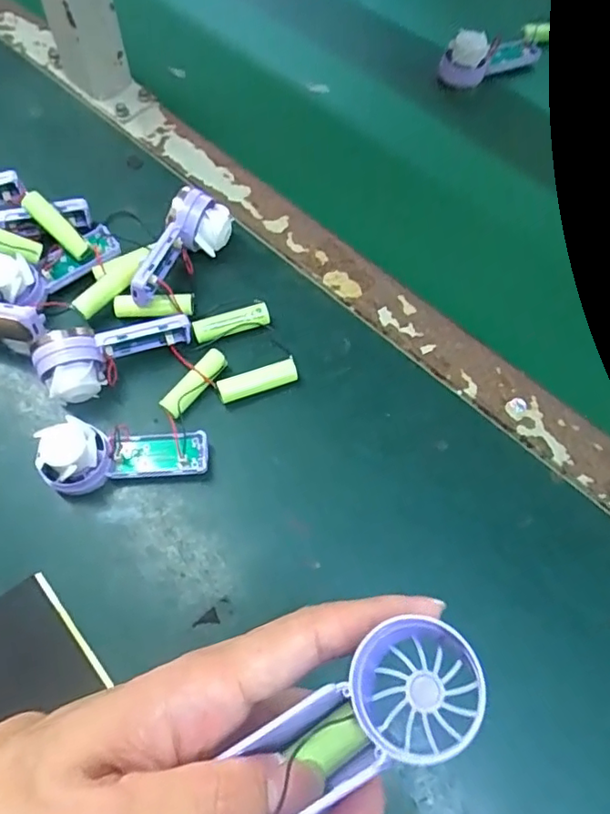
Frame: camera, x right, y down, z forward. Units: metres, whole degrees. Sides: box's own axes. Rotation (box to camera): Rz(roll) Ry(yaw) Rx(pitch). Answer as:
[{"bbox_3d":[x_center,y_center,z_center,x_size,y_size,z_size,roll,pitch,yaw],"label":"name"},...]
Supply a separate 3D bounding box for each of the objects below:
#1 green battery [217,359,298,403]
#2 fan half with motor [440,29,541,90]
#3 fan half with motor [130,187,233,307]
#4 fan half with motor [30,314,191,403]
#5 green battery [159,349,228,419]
[{"bbox_3d":[-0.030,-0.016,0.365,0.050,0.012,0.013,-18,67,-9],"label":"green battery"},{"bbox_3d":[0.159,-0.295,0.492,0.090,0.034,0.027,-18,67,-22],"label":"fan half with motor"},{"bbox_3d":[-0.086,-0.102,0.383,0.031,0.041,0.088,31,69,12],"label":"fan half with motor"},{"bbox_3d":[-0.116,-0.034,0.359,0.092,0.039,0.034,-25,69,-12],"label":"fan half with motor"},{"bbox_3d":[-0.069,-0.016,0.362,0.014,0.014,0.050,37,70,14],"label":"green battery"}]

